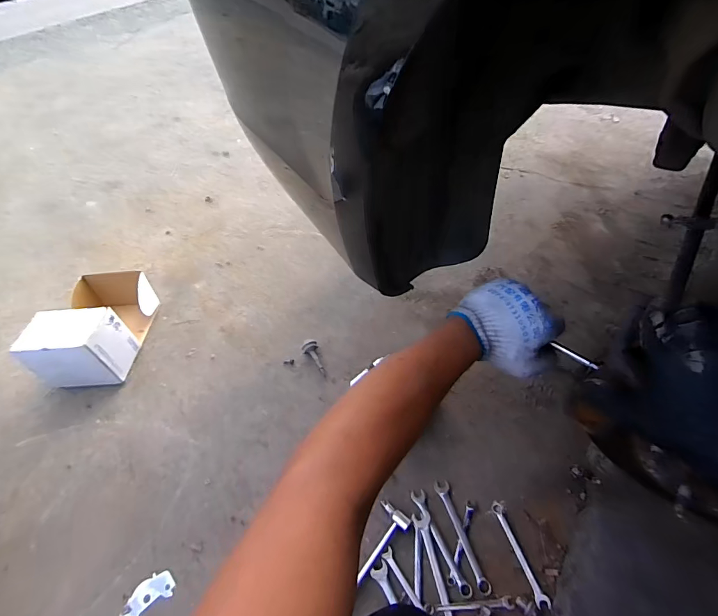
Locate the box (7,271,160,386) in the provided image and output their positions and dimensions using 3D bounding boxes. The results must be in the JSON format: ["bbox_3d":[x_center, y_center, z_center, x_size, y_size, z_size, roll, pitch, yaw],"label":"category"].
[{"bbox_3d":[-0.760,0.035,1.111,0.226,0.171,0.312,-5,46,6],"label":"box"}]

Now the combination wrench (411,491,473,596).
[{"bbox_3d":[0.158,0.455,0.758,0.028,0.010,0.193,-21,47,-10],"label":"combination wrench"}]

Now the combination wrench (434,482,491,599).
[{"bbox_3d":[0.201,0.443,0.763,0.030,0.012,0.200,-16,46,-5],"label":"combination wrench"}]

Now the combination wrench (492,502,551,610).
[{"bbox_3d":[0.301,0.458,0.730,0.023,0.010,0.178,-15,46,-4],"label":"combination wrench"}]

